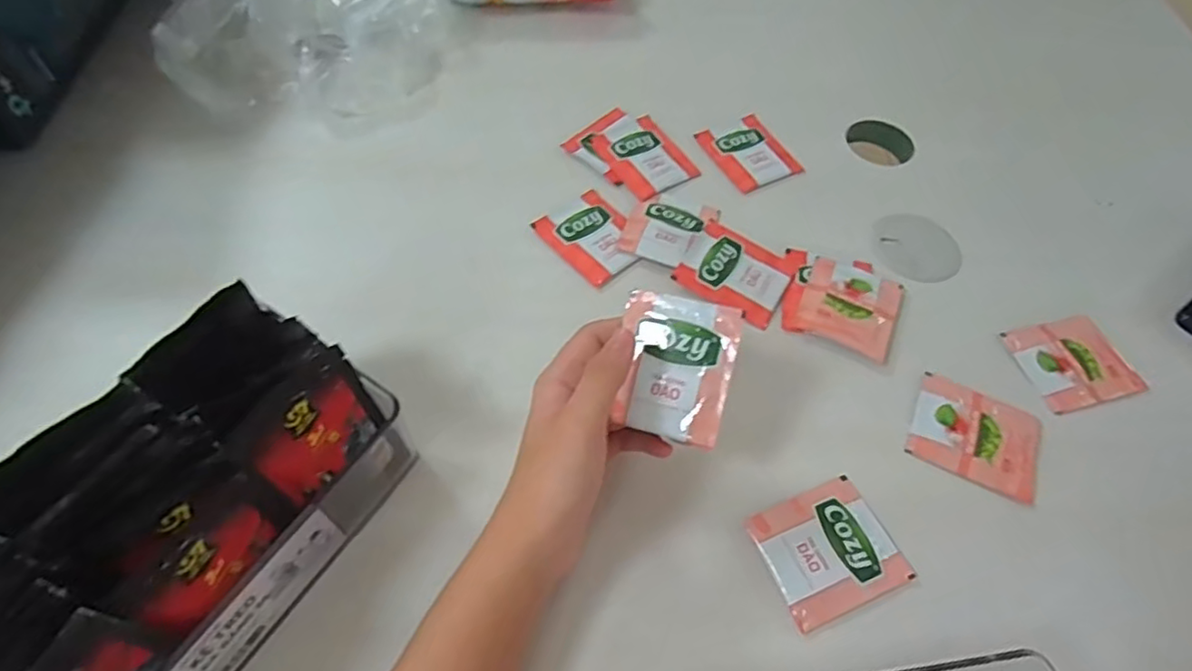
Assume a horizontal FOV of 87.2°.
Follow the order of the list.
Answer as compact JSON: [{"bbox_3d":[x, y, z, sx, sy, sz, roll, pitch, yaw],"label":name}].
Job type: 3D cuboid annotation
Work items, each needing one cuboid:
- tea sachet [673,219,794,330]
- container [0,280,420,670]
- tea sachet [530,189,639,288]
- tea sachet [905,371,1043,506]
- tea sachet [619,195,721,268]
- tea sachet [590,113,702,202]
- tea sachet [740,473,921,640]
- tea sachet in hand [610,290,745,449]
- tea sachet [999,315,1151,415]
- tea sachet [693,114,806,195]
[{"bbox_3d":[0.103,-0.048,0.461,0.074,0.006,0.067,27,60,15],"label":"tea sachet"},{"bbox_3d":[-0.195,0.090,0.295,0.099,0.115,0.199,27,60,14],"label":"container"},{"bbox_3d":[-0.001,-0.077,0.477,0.063,0.004,0.077,-35,65,-22],"label":"tea sachet"},{"bbox_3d":[0.245,0.063,0.400,0.076,0.005,0.066,26,60,14],"label":"tea sachet"},{"bbox_3d":[0.058,-0.084,0.483,0.062,0.005,0.074,23,59,12],"label":"tea sachet"},{"bbox_3d":[0.041,-0.151,0.525,0.064,0.008,0.078,-28,62,-19],"label":"tea sachet"},{"bbox_3d":[0.133,0.120,0.356,0.075,0.004,0.065,-19,60,-14],"label":"tea sachet"},{"bbox_3d":[0.042,0.017,0.338,0.062,0.007,0.075,12,86,22],"label":"tea sachet in hand"},{"bbox_3d":[0.331,0.018,0.435,0.071,0.010,0.062,-11,58,-10],"label":"tea sachet"},{"bbox_3d":[0.132,-0.157,0.540,0.062,0.009,0.075,-24,64,-16],"label":"tea sachet"}]

